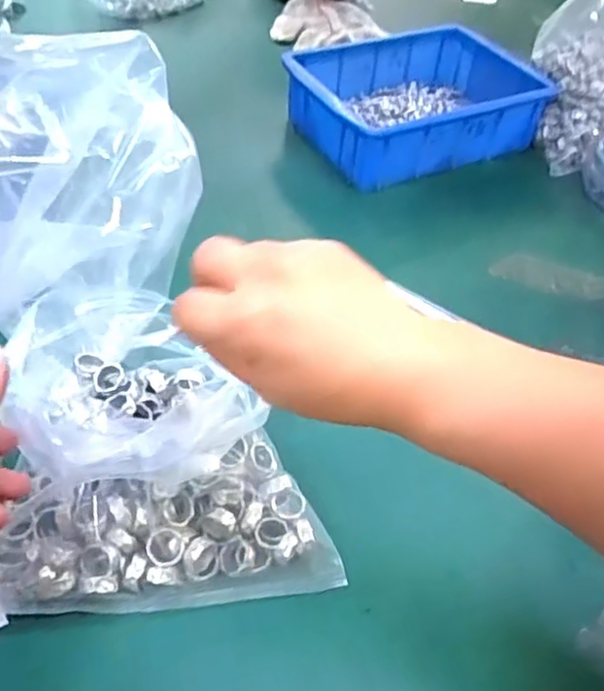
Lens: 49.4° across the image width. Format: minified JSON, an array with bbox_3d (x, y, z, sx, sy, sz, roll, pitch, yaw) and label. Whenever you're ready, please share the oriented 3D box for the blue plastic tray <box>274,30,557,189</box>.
[{"bbox_3d":[0.118,-0.255,0.698,0.235,0.073,0.163,-18,52,-22],"label":"blue plastic tray"}]

